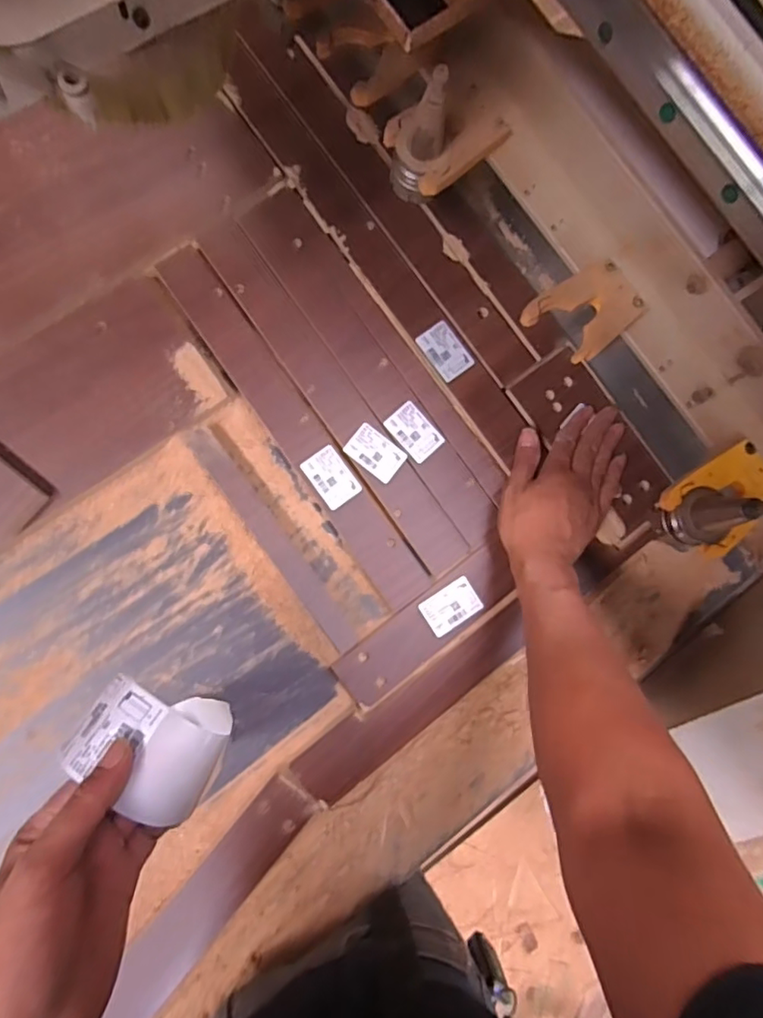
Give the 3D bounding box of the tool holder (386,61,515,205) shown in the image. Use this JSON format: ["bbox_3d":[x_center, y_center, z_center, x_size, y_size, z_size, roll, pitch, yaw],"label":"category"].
[{"bbox_3d":[0.059,-0.330,0.482,0.097,0.105,0.071,-39,93,-8],"label":"tool holder"}]

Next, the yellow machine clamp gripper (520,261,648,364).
[{"bbox_3d":[0.183,-0.176,0.495,0.105,0.016,0.069,-39,89,-9],"label":"yellow machine clamp gripper"}]

